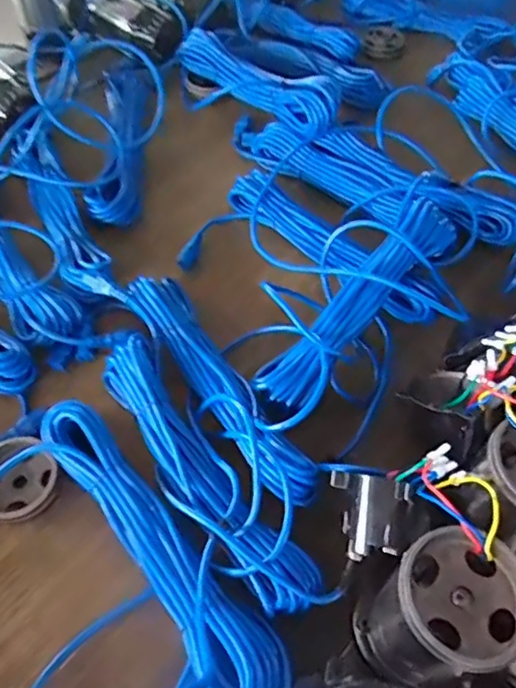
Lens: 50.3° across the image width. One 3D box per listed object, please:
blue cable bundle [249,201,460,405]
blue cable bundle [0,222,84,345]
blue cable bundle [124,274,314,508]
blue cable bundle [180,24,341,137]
[{"bbox_3d":[0.126,-0.053,0.660,0.072,0.047,0.345,36,64,21],"label":"blue cable bundle"},{"bbox_3d":[-0.351,-0.122,0.744,0.074,0.035,0.339,-35,63,-21],"label":"blue cable bundle"},{"bbox_3d":[-0.044,0.036,0.627,0.075,0.051,0.342,-30,62,-18],"label":"blue cable bundle"},{"bbox_3d":[-0.007,-0.440,0.907,0.056,0.081,0.343,-38,64,-22],"label":"blue cable bundle"}]

